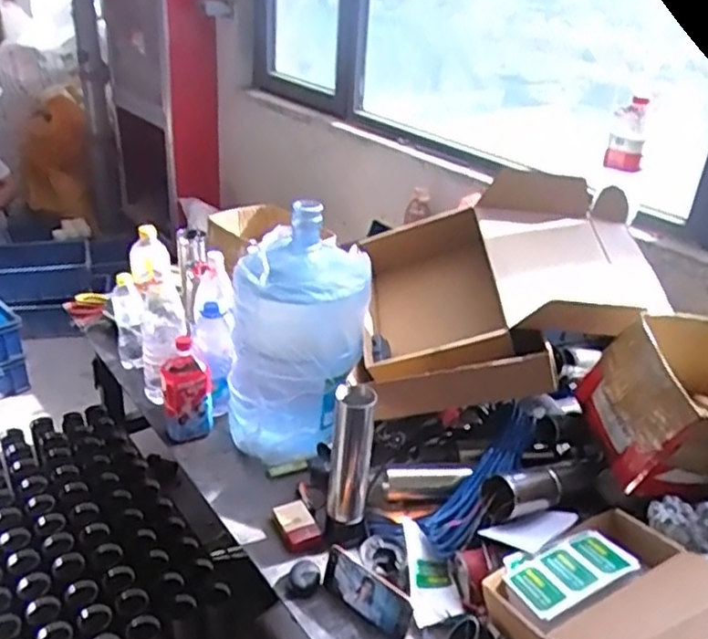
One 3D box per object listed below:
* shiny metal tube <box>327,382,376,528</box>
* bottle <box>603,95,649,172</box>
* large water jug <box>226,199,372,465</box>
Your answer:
[{"bbox_3d":[-0.006,0.225,1.128,0.063,0.243,0.053,9,29,9],"label":"shiny metal tube"},{"bbox_3d":[0.651,-0.438,1.624,0.082,0.159,0.063,14,30,17],"label":"bottle"},{"bbox_3d":[-0.116,0.013,1.364,0.273,0.452,0.241,1,29,-4],"label":"large water jug"}]

